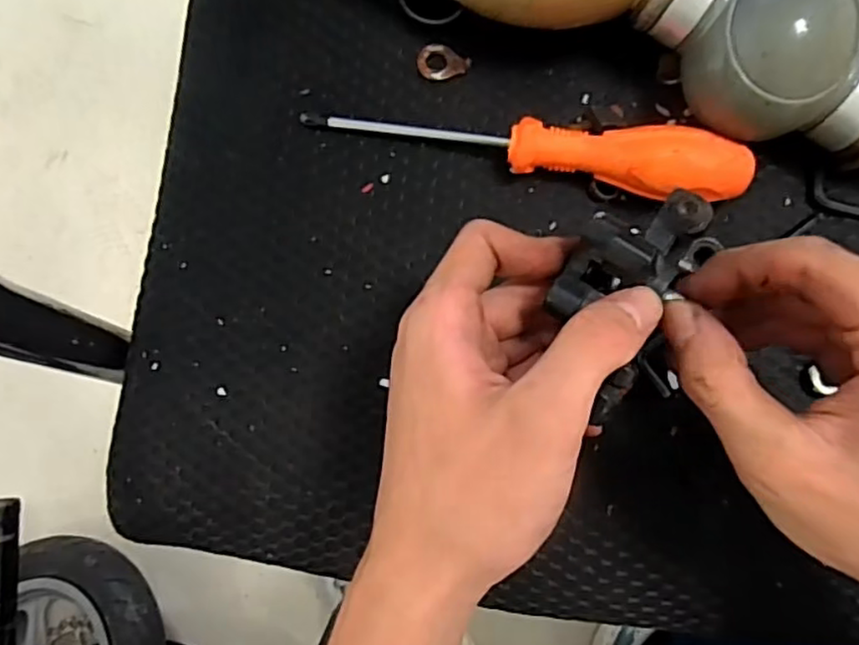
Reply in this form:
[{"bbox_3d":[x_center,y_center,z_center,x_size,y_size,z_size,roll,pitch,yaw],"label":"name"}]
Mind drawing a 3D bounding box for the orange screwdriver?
[{"bbox_3d":[0.043,-0.077,0.300,0.198,0.025,0.028,7,87,1],"label":"orange screwdriver"}]

